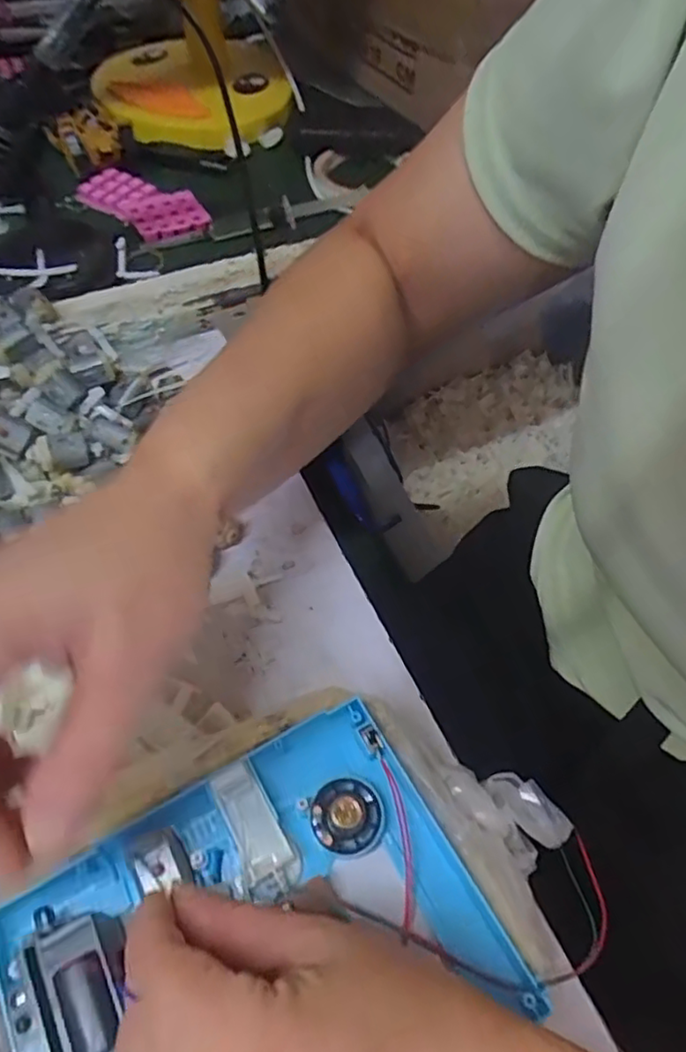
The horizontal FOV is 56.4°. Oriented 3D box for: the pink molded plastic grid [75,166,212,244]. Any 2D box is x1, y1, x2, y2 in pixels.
[{"bbox_3d":[-0.165,-0.272,0.538,0.109,0.008,0.064,38,62,20],"label":"pink molded plastic grid"}]

